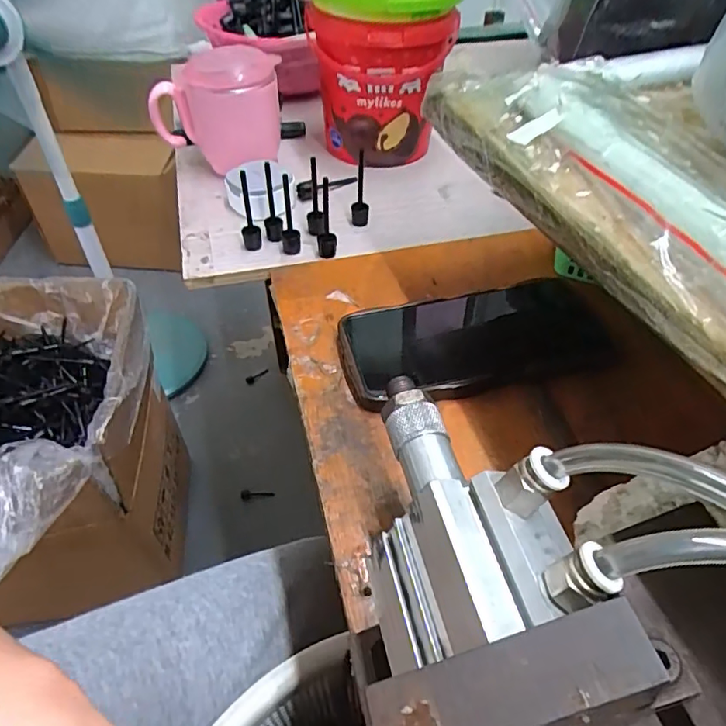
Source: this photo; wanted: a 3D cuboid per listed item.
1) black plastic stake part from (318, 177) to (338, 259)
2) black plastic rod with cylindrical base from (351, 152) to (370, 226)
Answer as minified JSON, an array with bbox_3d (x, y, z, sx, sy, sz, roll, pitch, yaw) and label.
[{"bbox_3d":[-0.028,-0.113,0.412,0.014,0.067,0.019,-1,46,-2],"label":"black plastic stake part"},{"bbox_3d":[-0.002,-0.142,0.444,0.014,0.073,0.015,-1,46,-2],"label":"black plastic rod with cylindrical base"}]

